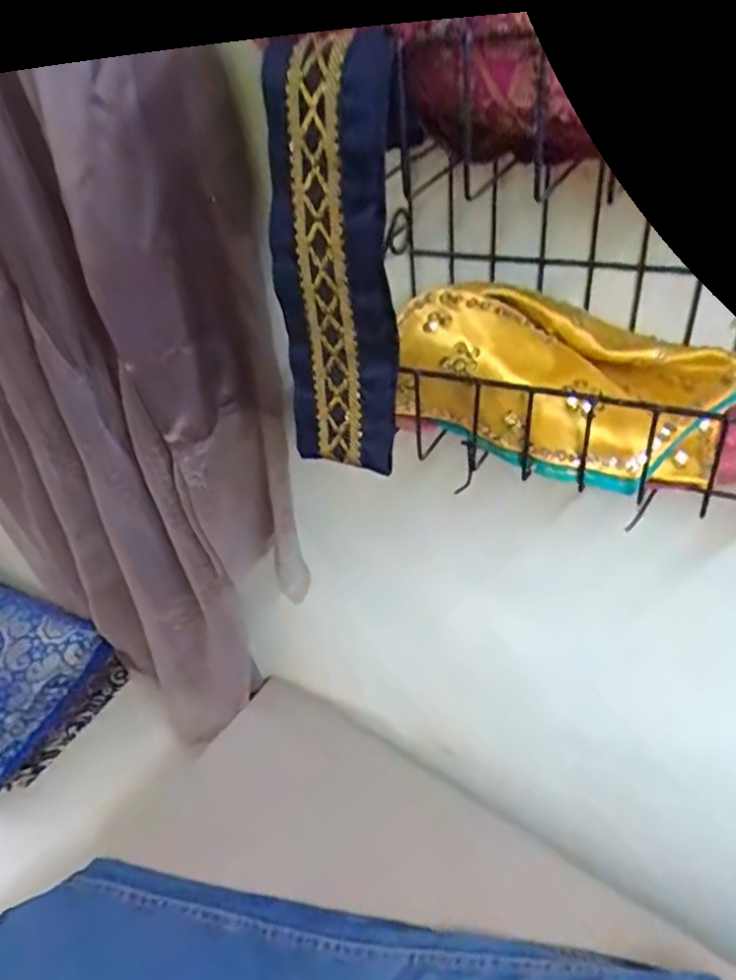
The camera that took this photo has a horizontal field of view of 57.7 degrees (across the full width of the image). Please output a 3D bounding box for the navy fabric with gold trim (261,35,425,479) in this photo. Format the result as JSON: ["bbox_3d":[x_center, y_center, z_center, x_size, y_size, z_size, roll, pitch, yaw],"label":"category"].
[{"bbox_3d":[-0.010,-0.086,0.275,0.054,0.165,0.030,-5,37,-2],"label":"navy fabric with gold trim"}]

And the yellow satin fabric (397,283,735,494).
[{"bbox_3d":[0.093,-0.052,0.314,0.151,0.065,0.072,8,38,15],"label":"yellow satin fabric"}]

